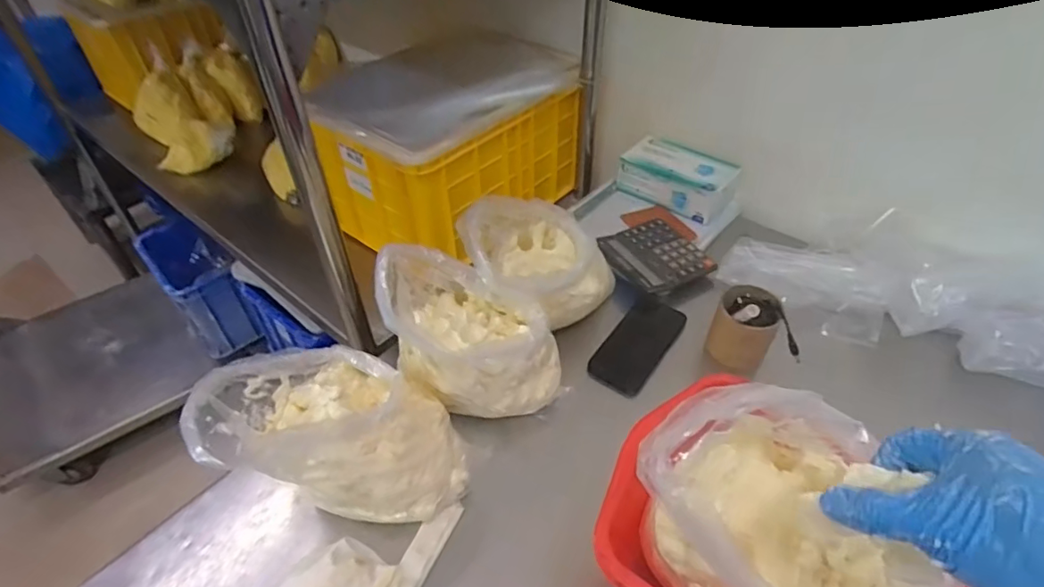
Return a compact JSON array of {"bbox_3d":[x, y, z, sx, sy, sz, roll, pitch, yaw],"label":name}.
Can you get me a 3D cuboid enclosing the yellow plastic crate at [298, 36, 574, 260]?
[{"bbox_3d":[-0.128,-0.285,1.033,0.275,0.252,0.426,31,53,30],"label":"yellow plastic crate"}]

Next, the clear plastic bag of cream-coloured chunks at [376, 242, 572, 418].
[{"bbox_3d":[-0.054,0.052,0.642,0.187,0.207,0.137,14,47,15],"label":"clear plastic bag of cream-coloured chunks"}]

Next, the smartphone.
[{"bbox_3d":[0.169,0.074,0.787,0.079,0.015,0.174,27,52,26],"label":"smartphone"}]

